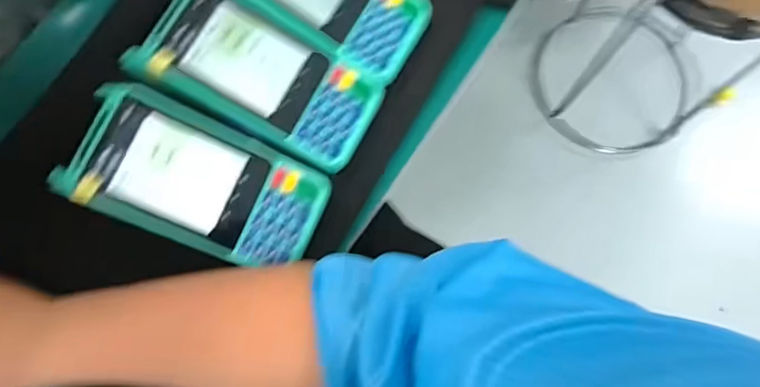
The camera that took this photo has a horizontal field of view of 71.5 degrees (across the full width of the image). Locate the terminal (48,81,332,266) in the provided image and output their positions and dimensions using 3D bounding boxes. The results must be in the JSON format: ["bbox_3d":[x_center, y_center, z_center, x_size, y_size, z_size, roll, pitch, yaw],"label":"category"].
[{"bbox_3d":[-0.114,-0.004,0.349,0.148,0.063,0.076,20,76,3],"label":"terminal"}]

